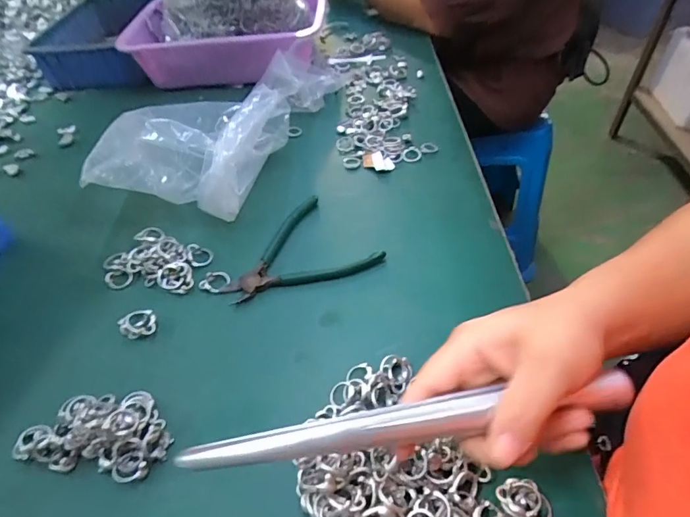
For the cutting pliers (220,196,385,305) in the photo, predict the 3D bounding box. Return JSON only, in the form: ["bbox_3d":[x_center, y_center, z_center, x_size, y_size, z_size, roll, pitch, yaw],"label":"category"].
[{"bbox_3d":[-0.051,-0.013,0.435,0.148,0.010,0.112,-17,48,-11],"label":"cutting pliers"}]

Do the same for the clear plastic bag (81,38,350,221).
[{"bbox_3d":[-0.133,-0.184,0.541,0.159,0.094,0.395,14,50,17],"label":"clear plastic bag"}]

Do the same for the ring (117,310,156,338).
[{"bbox_3d":[-0.184,0.058,0.385,0.031,0.007,0.029,-2,47,2],"label":"ring"}]

